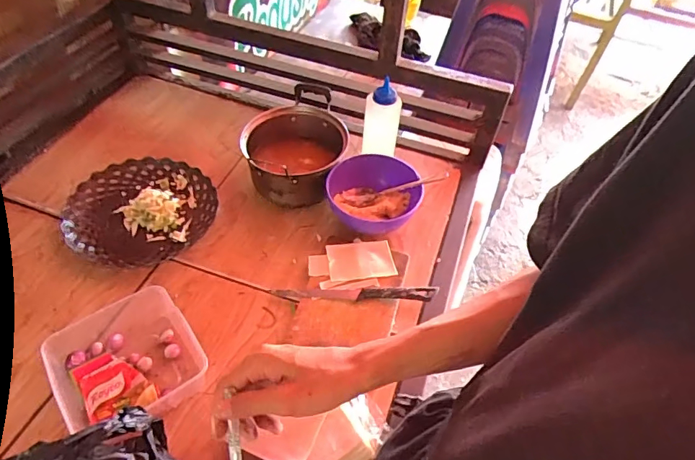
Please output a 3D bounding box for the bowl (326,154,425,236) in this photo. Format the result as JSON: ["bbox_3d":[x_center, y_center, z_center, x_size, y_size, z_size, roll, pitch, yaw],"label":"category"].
[{"bbox_3d":[0.042,-0.044,0.765,0.146,0.084,0.137,3,49,-4],"label":"bowl"}]

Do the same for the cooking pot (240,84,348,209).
[{"bbox_3d":[-0.088,-0.161,0.827,0.166,0.126,0.251,9,49,3],"label":"cooking pot"}]

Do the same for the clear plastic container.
[{"bbox_3d":[-0.278,0.162,0.590,0.159,0.050,0.154,-28,57,-25],"label":"clear plastic container"}]

